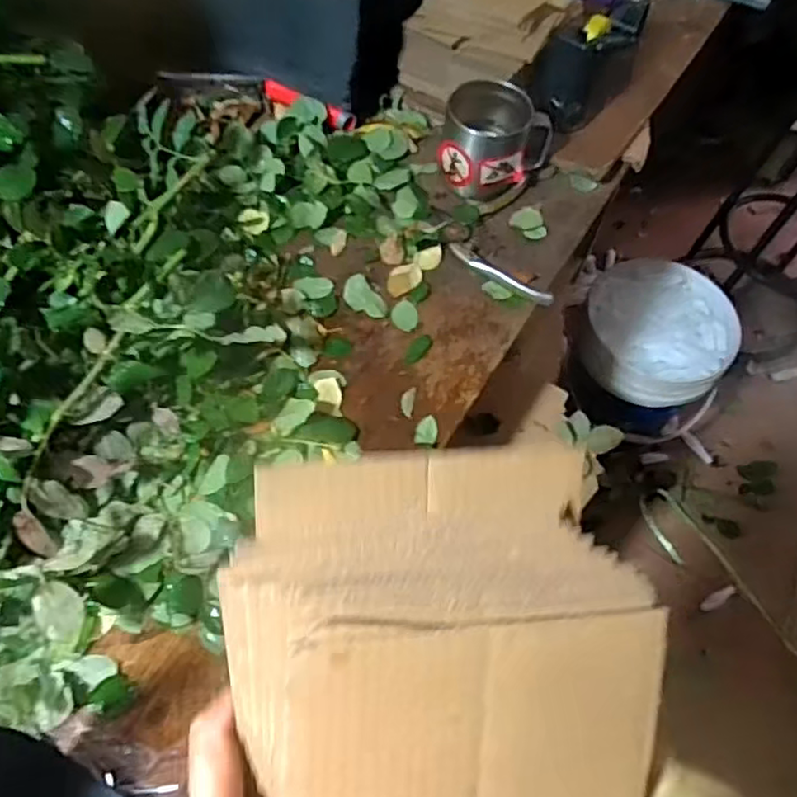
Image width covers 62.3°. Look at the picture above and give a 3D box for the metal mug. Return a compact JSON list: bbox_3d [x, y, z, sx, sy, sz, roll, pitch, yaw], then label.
[{"bbox_3d":[0.111,-0.294,0.774,0.123,0.091,0.084,17,61,6],"label":"metal mug"}]

